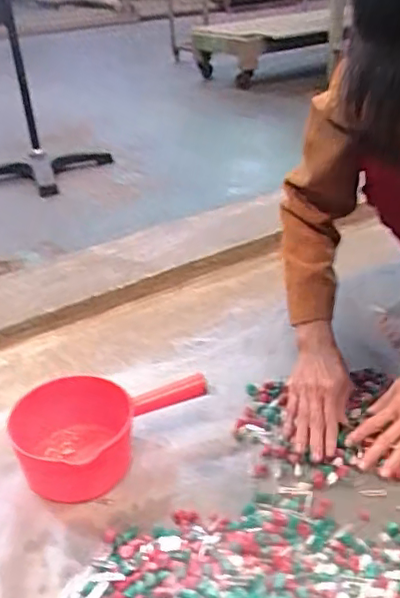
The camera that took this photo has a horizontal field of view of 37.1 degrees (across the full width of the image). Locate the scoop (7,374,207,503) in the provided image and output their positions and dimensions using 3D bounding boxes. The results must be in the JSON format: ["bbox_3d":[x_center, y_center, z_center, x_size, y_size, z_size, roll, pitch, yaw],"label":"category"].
[{"bbox_3d":[-0.118,0.158,0.764,0.230,0.086,0.162,-20,35,-24],"label":"scoop"}]

